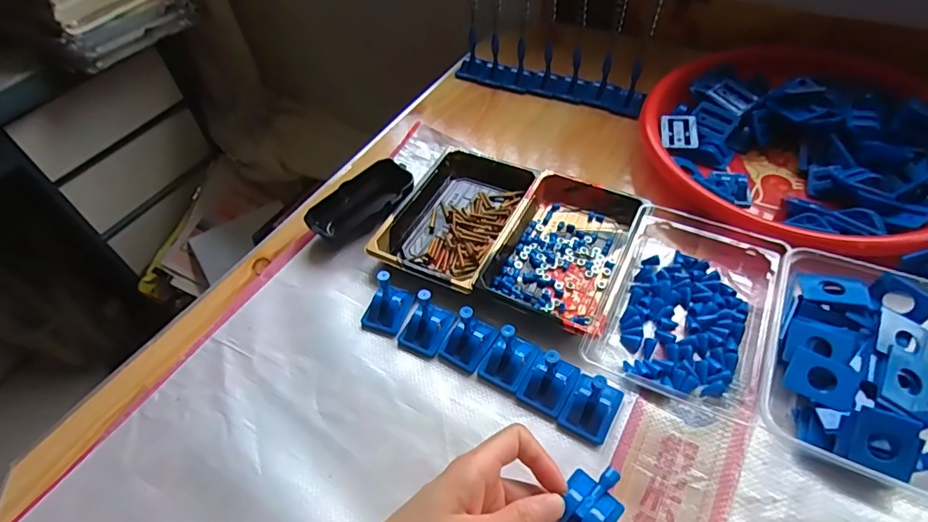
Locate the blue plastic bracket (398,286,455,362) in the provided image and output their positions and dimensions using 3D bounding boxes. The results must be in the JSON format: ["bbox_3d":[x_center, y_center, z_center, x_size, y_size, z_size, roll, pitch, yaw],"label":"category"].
[{"bbox_3d":[-0.032,0.047,0.396,0.036,0.042,0.037,18,54,20],"label":"blue plastic bracket"}]

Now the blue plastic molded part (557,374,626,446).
[{"bbox_3d":[0.091,0.094,0.349,0.033,0.041,0.042,23,56,23],"label":"blue plastic molded part"}]

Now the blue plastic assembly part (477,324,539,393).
[{"bbox_3d":[0.034,0.068,0.377,0.034,0.045,0.041,29,58,26],"label":"blue plastic assembly part"}]

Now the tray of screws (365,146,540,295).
[{"bbox_3d":[-0.006,-0.044,0.486,0.107,0.022,0.162,19,54,20],"label":"tray of screws"}]

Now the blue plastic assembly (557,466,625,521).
[{"bbox_3d":[0.072,0.142,0.290,0.032,0.014,0.053,27,57,25],"label":"blue plastic assembly"}]

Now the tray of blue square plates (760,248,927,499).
[{"bbox_3d":[0.272,0.068,0.351,0.109,0.036,0.153,20,54,21],"label":"tray of blue square plates"}]

